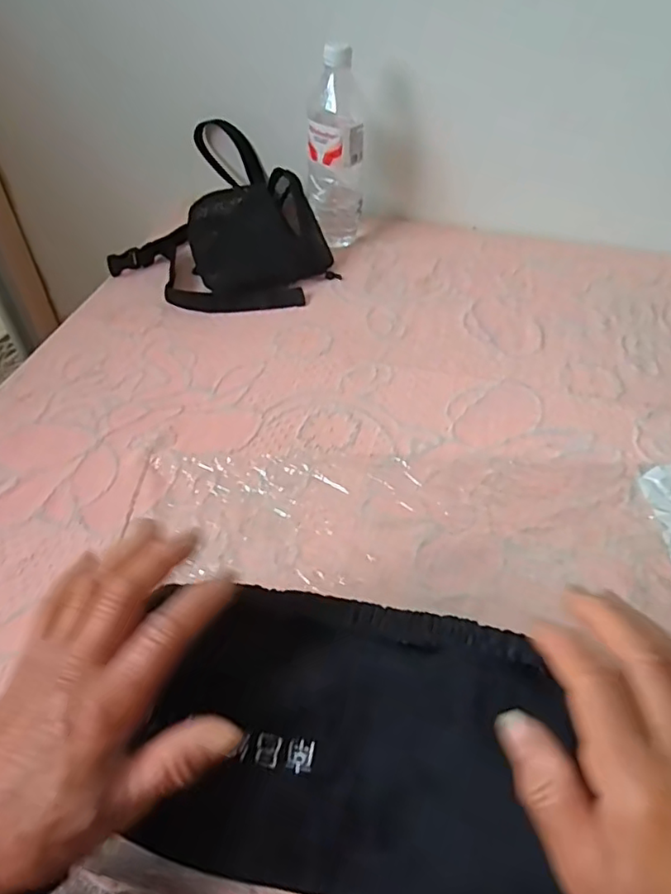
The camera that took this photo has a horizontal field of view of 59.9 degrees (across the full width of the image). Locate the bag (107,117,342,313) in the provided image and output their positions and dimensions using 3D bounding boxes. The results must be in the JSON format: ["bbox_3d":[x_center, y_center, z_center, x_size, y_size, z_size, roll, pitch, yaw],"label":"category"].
[{"bbox_3d":[-0.150,-0.310,0.769,0.279,0.097,0.320,-4,47,-4],"label":"bag"}]

